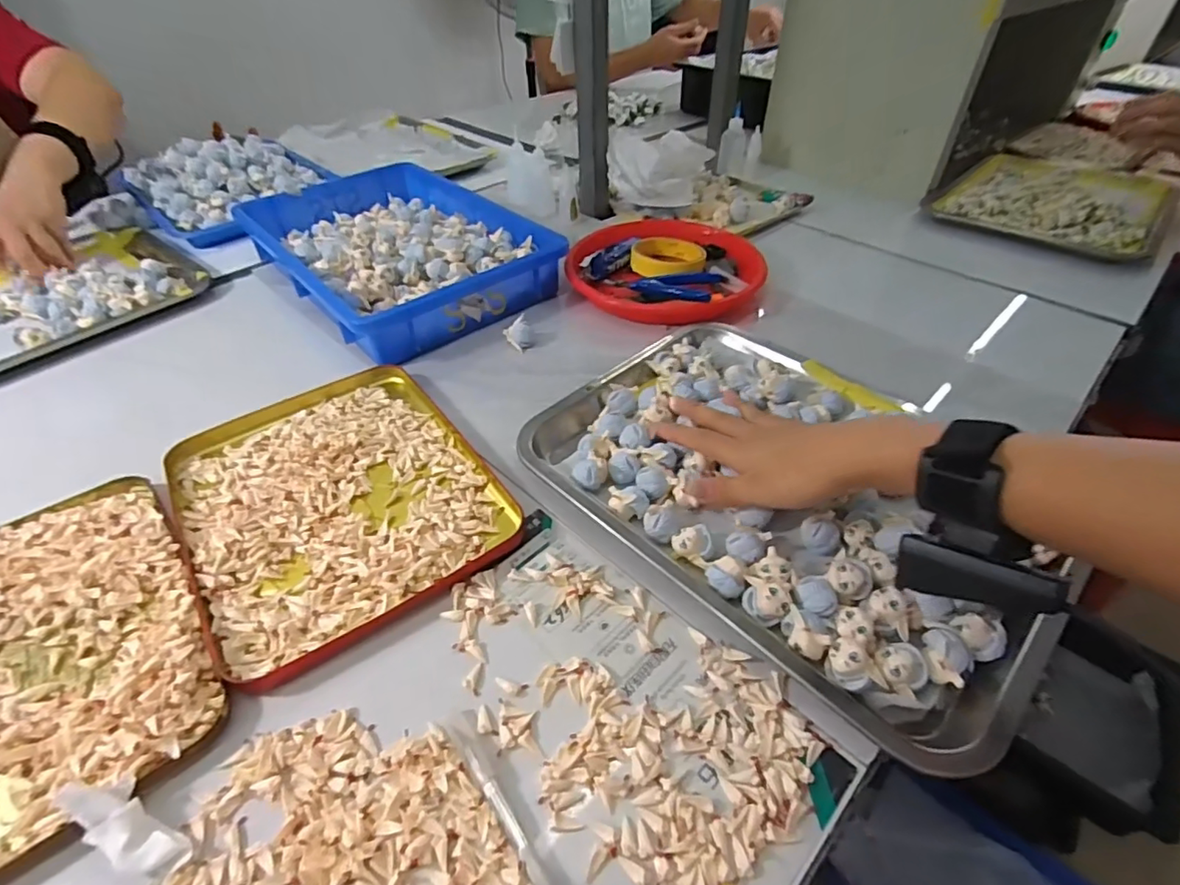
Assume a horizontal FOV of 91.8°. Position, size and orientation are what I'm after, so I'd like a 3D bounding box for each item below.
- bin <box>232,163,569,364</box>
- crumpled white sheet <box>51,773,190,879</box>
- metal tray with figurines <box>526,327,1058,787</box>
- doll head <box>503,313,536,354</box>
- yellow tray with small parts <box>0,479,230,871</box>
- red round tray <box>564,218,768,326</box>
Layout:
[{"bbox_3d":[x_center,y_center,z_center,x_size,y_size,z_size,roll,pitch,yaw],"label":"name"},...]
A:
[{"bbox_3d":[-0.227,-0.234,0.671,0.245,0.051,0.368,-32,51,-29],"label":"bin"},{"bbox_3d":[-0.218,0.181,0.270,0.067,0.012,0.025,28,51,7],"label":"crumpled white sheet"},{"bbox_3d":[0.141,0.024,0.421,0.247,0.044,0.351,-33,53,-28],"label":"metal tray with figurines"},{"bbox_3d":[-0.068,-0.109,0.568,0.025,0.020,0.029,-30,50,-27],"label":"doll head"},{"bbox_3d":[-0.343,0.128,0.328,0.198,0.017,0.241,-30,50,-27],"label":"yellow tray with small parts"},{"bbox_3d":[0.088,-0.197,0.646,0.203,0.027,0.205,-1,43,1],"label":"red round tray"}]

